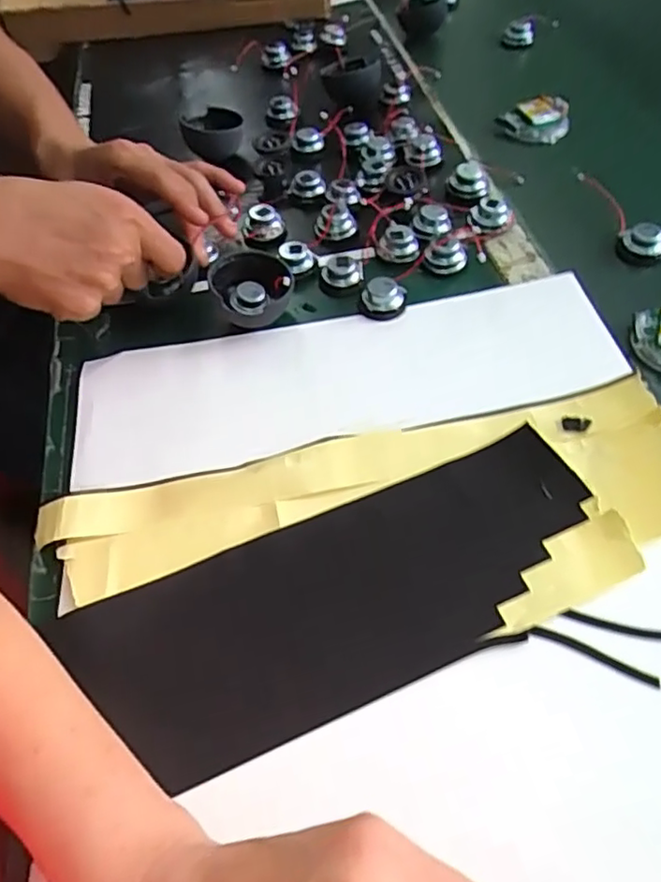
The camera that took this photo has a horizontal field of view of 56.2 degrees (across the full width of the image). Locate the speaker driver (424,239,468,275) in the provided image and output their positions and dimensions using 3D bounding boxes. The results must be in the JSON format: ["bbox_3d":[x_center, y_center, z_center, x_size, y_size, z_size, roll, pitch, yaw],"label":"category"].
[{"bbox_3d":[0.091,-0.145,0.485,0.031,0.013,0.029,6,54,9],"label":"speaker driver"}]

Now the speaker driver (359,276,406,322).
[{"bbox_3d":[0.039,-0.106,0.461,0.034,0.018,0.027,-2,53,3],"label":"speaker driver"}]

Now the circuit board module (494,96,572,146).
[{"bbox_3d":[0.210,-0.321,0.623,0.063,0.021,0.053,-34,58,-19],"label":"circuit board module"}]

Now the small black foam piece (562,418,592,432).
[{"bbox_3d":[0.154,-0.011,0.388,0.017,0.004,0.010,4,54,8],"label":"small black foam piece"}]

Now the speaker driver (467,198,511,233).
[{"bbox_3d":[0.130,-0.184,0.506,0.030,0.015,0.025,19,57,18],"label":"speaker driver"}]

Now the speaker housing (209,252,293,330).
[{"bbox_3d":[-0.058,-0.111,0.461,0.059,0.037,0.057,-14,54,-6],"label":"speaker housing"}]

